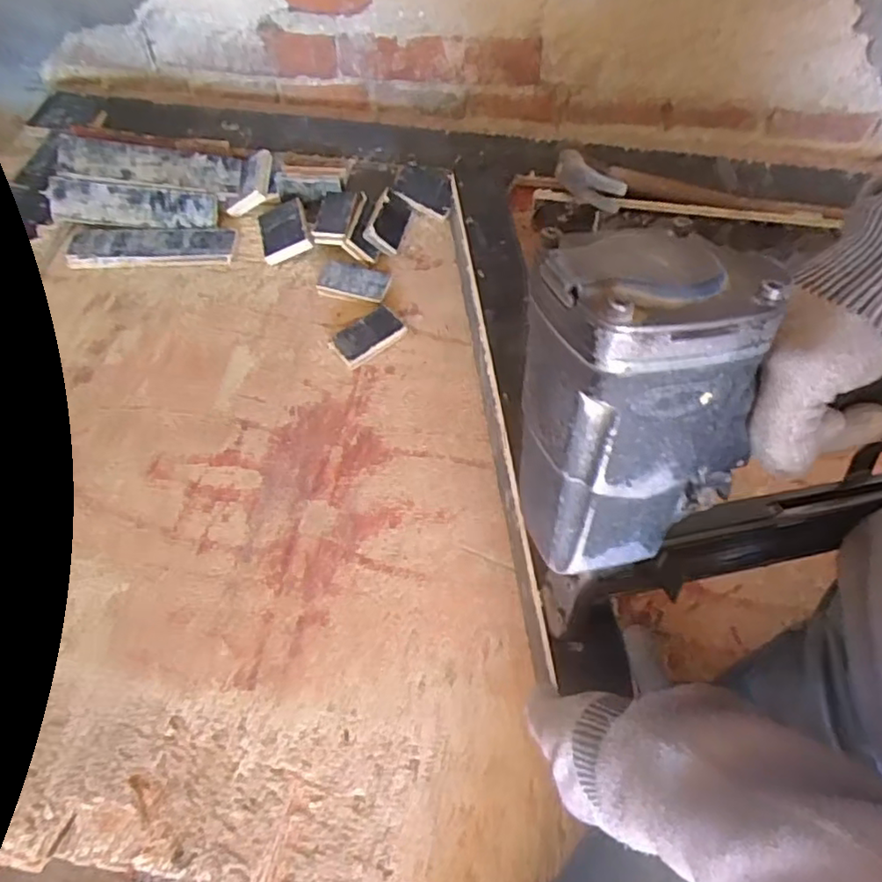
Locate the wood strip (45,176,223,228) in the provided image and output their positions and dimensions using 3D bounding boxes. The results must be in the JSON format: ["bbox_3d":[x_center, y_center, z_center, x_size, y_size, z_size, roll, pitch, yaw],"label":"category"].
[{"bbox_3d":[-0.312,-0.239,0.651,0.160,0.042,0.011,2,17,-7],"label":"wood strip"}]

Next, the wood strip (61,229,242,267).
[{"bbox_3d":[-0.292,-0.197,0.645,0.159,0.014,0.045,-4,61,-3],"label":"wood strip"}]

